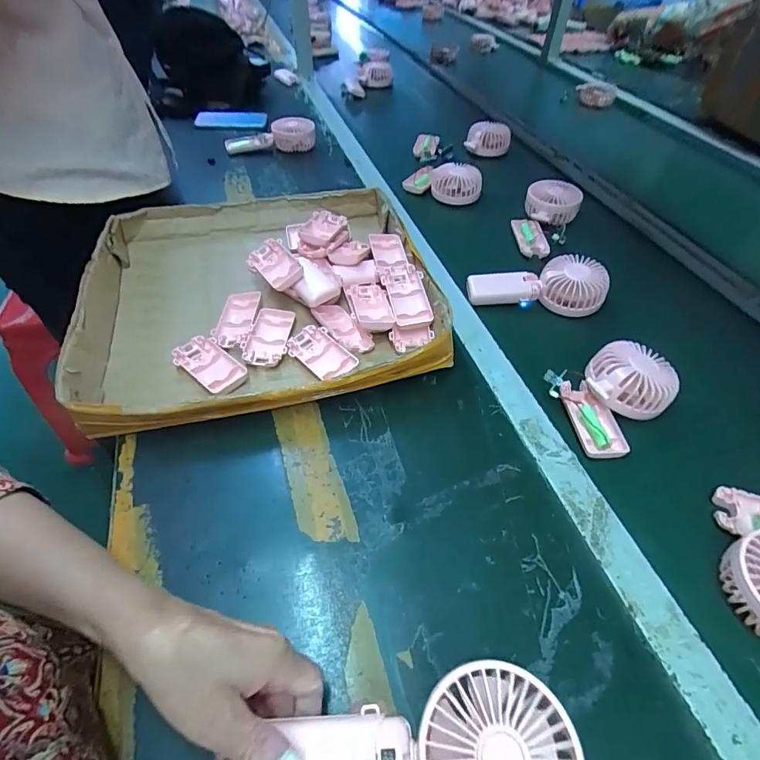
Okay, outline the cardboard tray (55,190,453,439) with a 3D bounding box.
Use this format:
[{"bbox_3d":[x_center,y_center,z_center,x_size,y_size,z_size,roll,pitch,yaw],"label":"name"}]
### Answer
[{"bbox_3d":[-0.155,-0.116,0.556,0.413,0.060,0.390,-11,50,-10],"label":"cardboard tray"}]

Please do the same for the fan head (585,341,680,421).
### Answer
[{"bbox_3d":[0.272,0.001,0.473,0.089,0.046,0.075,17,50,13],"label":"fan head"}]

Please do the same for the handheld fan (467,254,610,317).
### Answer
[{"bbox_3d":[0.209,-0.128,0.580,0.176,0.044,0.072,-1,49,-2],"label":"handheld fan"}]

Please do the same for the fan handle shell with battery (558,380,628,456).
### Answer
[{"bbox_3d":[0.225,0.041,0.462,0.045,0.018,0.091,-6,49,-6],"label":"fan handle shell with battery"}]

